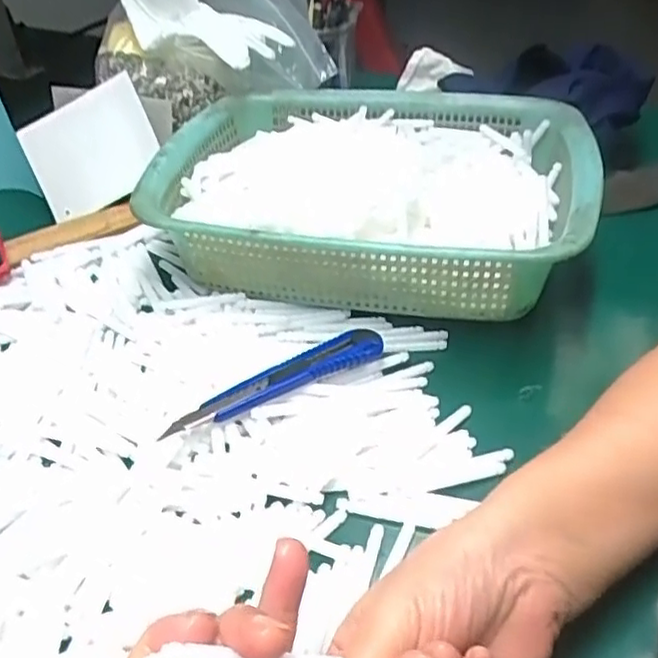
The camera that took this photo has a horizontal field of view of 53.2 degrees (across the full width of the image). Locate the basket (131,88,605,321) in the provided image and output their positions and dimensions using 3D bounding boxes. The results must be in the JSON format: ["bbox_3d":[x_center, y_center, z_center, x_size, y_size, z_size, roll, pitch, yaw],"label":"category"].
[{"bbox_3d":[0.029,-0.102,0.488,0.292,0.089,0.226,9,43,9],"label":"basket"}]

